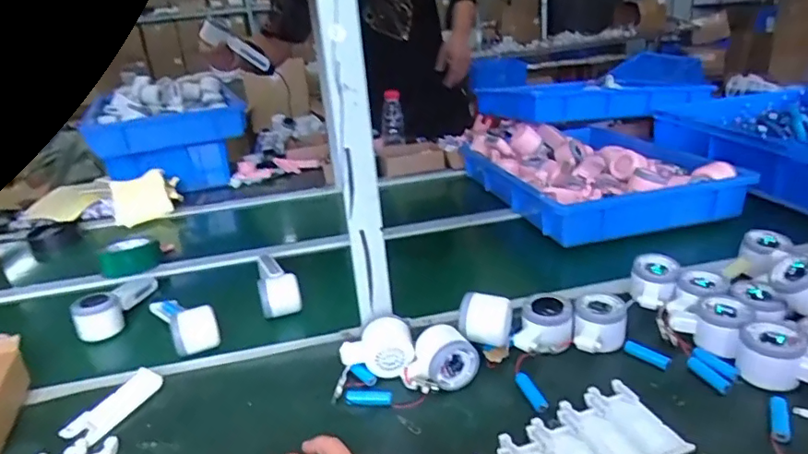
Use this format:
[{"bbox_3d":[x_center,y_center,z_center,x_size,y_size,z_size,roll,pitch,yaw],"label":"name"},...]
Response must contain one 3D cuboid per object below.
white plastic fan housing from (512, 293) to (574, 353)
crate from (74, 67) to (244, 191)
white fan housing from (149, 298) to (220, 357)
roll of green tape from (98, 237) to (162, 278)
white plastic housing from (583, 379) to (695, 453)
[{"bbox_3d":[0.170,0.120,0.644,0.066,0.046,0.073,3,24,19],"label":"white plastic fan housing"},{"bbox_3d":[-0.638,-0.253,1.463,0.370,0.248,0.379,-15,24,-22],"label":"crate"},{"bbox_3d":[-0.319,0.119,0.762,0.058,0.044,0.169,-20,27,-32],"label":"white fan housing"},{"bbox_3d":[-0.510,0.055,0.996,0.104,0.043,0.094,-10,23,-10],"label":"roll of green tape"},{"bbox_3d":[0.226,0.187,0.517,0.050,0.009,0.099,-14,24,-20],"label":"white plastic housing"}]

